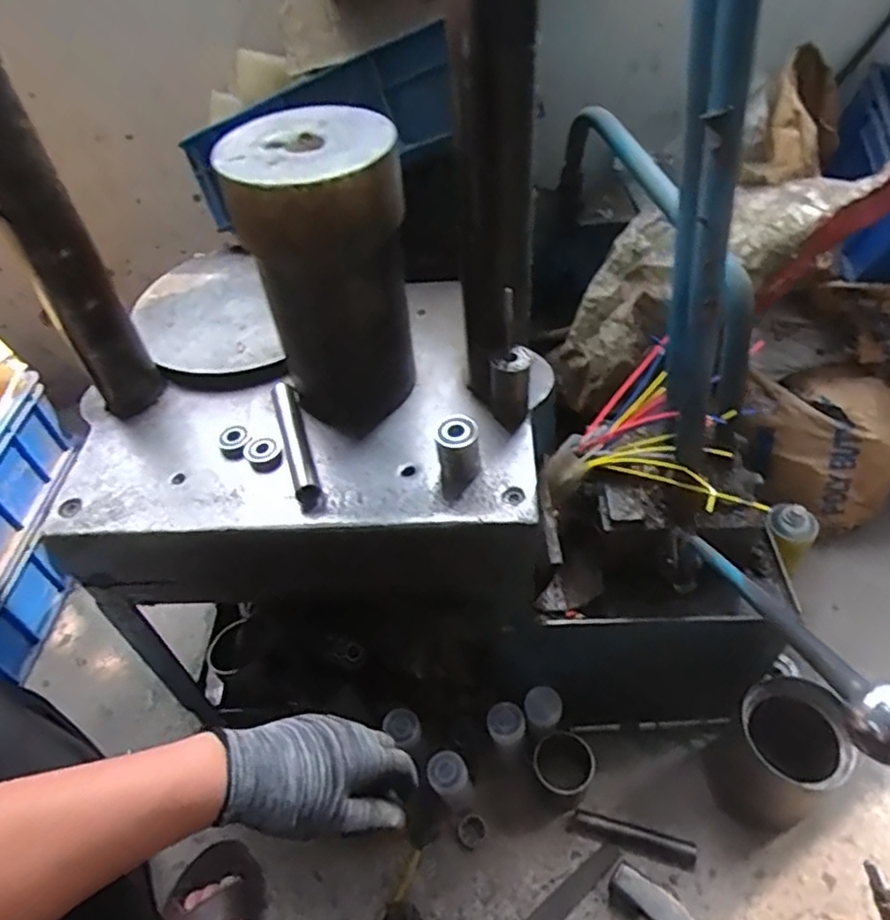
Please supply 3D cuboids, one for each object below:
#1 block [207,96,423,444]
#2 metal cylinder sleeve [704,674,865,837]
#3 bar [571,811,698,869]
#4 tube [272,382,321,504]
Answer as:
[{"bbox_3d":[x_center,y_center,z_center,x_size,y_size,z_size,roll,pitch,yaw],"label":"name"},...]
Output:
[{"bbox_3d":[-0.100,-0.170,0.628,0.135,0.245,0.136,-12,48,-5],"label":"block"},{"bbox_3d":[0.379,0.343,0.769,0.108,0.169,0.122,-20,49,-12],"label":"metal cylinder sleeve"},{"bbox_3d":[0.223,0.447,0.794,0.140,0.015,0.030,10,50,15],"label":"bar"},{"bbox_3d":[-0.148,-0.024,0.651,0.023,0.019,0.153,-16,48,-9],"label":"tube"}]

